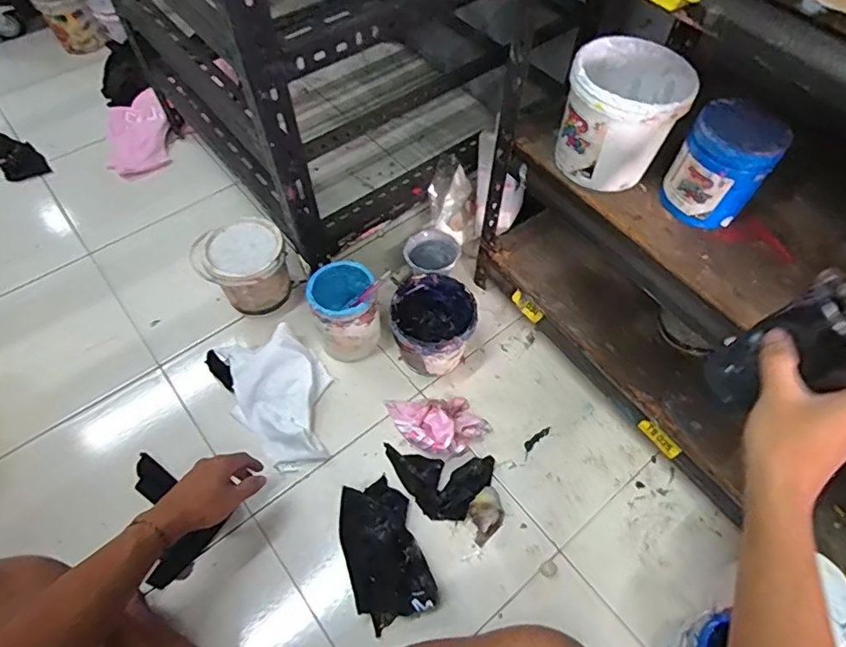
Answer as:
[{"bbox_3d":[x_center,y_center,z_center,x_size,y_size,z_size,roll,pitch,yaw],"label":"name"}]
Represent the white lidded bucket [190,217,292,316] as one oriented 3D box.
[{"bbox_3d":[-0.291,-0.084,0.884,0.135,0.135,0.122,-25,61,-15],"label":"white lidded bucket"}]

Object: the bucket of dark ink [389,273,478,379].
[{"bbox_3d":[0.016,0.010,0.850,0.127,0.124,0.136,0,58,0],"label":"bucket of dark ink"}]

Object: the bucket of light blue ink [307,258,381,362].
[{"bbox_3d":[-0.121,-0.017,0.831,0.098,0.146,0.105,-10,58,-7],"label":"bucket of light blue ink"}]

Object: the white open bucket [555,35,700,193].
[{"bbox_3d":[0.222,-0.230,0.600,0.118,0.124,0.121,0,58,0],"label":"white open bucket"}]

